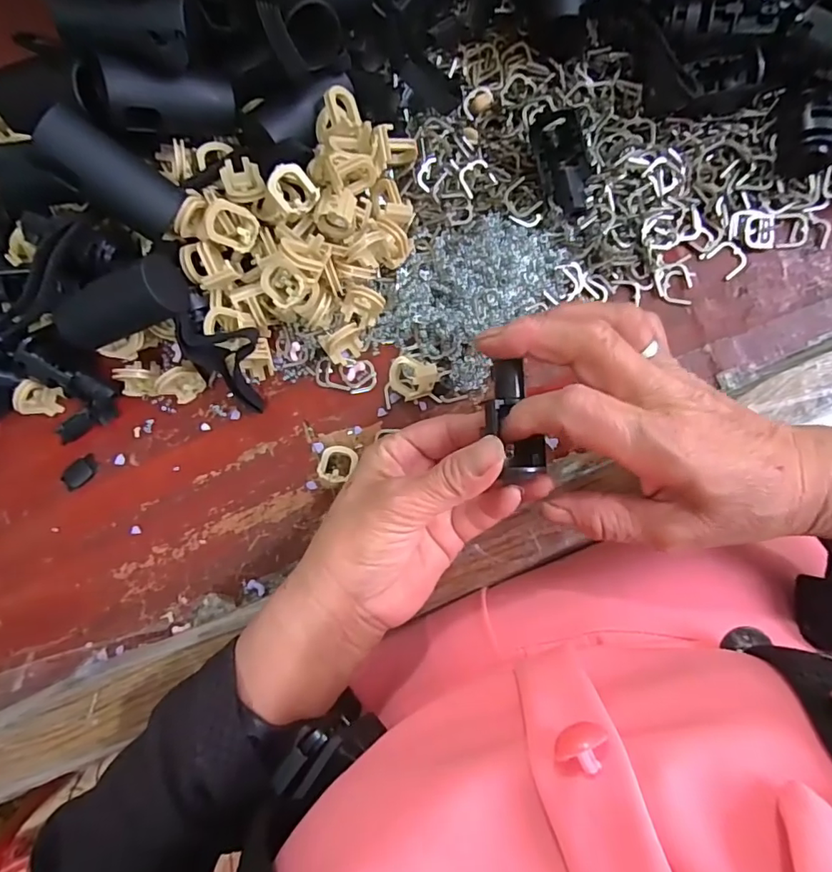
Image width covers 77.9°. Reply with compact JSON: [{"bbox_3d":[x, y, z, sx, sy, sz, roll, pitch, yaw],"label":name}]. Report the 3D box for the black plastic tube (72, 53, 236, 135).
[{"bbox_3d":[-0.129,-0.169,0.260,0.070,0.030,0.028,-8,89,-24],"label":"black plastic tube"}]

